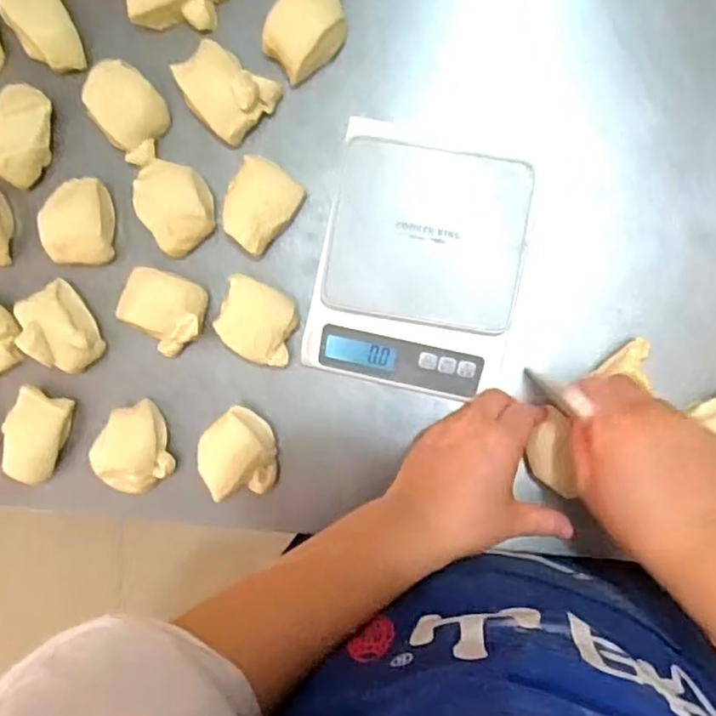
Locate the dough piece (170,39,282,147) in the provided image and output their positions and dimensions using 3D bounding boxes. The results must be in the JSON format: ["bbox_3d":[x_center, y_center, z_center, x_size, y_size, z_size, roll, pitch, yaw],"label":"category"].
[{"bbox_3d":[-0.100,-0.203,0.500,0.057,0.027,0.068,-44,89,6],"label":"dough piece"}]

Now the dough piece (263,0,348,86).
[{"bbox_3d":[-0.038,-0.243,0.497,0.065,0.029,0.050,-43,89,6],"label":"dough piece"}]

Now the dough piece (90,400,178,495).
[{"bbox_3d":[-0.179,0.072,0.526,0.059,0.036,0.065,-15,92,6],"label":"dough piece"}]

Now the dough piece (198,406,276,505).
[{"bbox_3d":[-0.093,0.072,0.518,0.057,0.048,0.066,-4,93,5],"label":"dough piece"}]

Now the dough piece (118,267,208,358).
[{"bbox_3d":[-0.150,-0.035,0.507,0.062,0.041,0.059,18,95,4],"label":"dough piece"}]

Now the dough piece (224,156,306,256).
[{"bbox_3d":[-0.075,-0.114,0.502,0.048,0.031,0.062,36,95,2],"label":"dough piece"}]

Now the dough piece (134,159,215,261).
[{"bbox_3d":[-0.139,-0.116,0.511,0.052,0.030,0.065,-32,90,6],"label":"dough piece"}]

